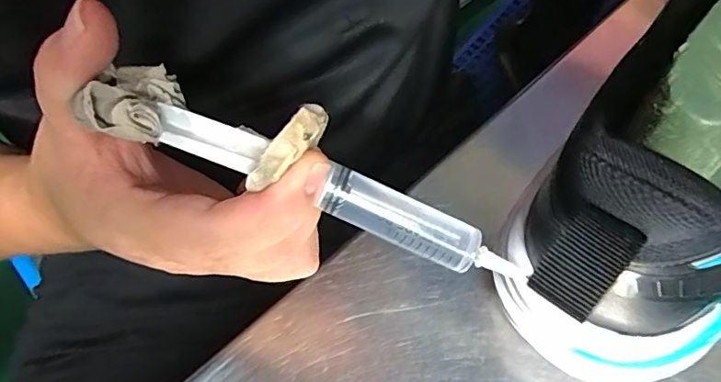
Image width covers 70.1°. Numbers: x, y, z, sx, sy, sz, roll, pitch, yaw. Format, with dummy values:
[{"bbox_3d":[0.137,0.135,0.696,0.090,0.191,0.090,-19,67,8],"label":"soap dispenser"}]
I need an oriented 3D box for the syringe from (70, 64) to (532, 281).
[{"bbox_3d":[-0.012,-0.006,0.164,0.152,0.033,0.024,24,62,-5],"label":"syringe"}]

